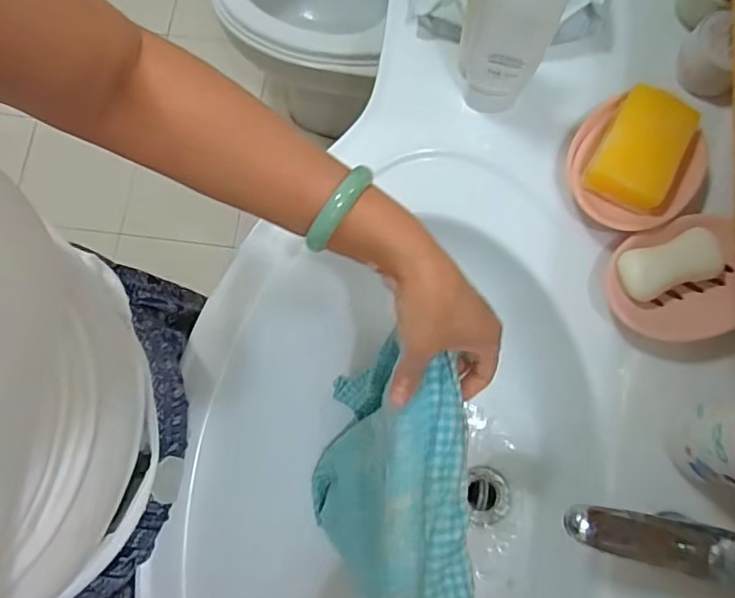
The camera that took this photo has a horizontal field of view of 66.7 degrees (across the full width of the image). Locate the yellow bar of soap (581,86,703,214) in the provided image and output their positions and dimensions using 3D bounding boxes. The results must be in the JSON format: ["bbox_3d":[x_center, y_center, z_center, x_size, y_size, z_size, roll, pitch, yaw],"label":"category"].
[{"bbox_3d":[0.257,-0.145,0.522,0.069,0.032,0.111,27,79,5],"label":"yellow bar of soap"}]

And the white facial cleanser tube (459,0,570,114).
[{"bbox_3d":[0.126,-0.235,0.506,0.071,0.176,0.037,9,72,2],"label":"white facial cleanser tube"}]

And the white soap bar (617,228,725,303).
[{"bbox_3d":[0.271,-0.031,0.500,0.086,0.016,0.045,-19,82,9],"label":"white soap bar"}]

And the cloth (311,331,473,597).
[{"bbox_3d":[0.013,0.160,0.499,0.047,0.237,0.194,6,81,-18],"label":"cloth"}]

